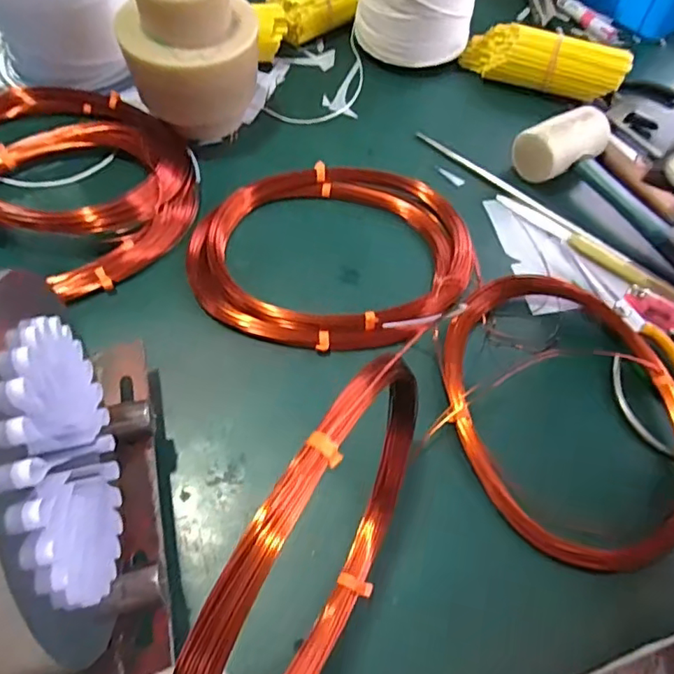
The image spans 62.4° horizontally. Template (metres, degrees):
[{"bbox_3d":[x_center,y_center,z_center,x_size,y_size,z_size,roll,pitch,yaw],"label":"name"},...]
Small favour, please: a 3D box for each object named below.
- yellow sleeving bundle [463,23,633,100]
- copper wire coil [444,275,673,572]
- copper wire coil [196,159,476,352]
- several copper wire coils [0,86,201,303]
[{"bbox_3d":[0.204,-0.272,0.554,0.153,0.054,0.041,23,59,9],"label":"yellow sleeving bundle"},{"bbox_3d":[0.156,0.046,0.380,0.156,0.020,0.207,-4,59,-7],"label":"copper wire coil"},{"bbox_3d":[0.000,-0.072,0.436,0.205,0.024,0.171,20,59,7],"label":"copper wire coil"},{"bbox_3d":[-0.224,-0.130,0.446,0.213,0.041,0.208,2,58,-3],"label":"several copper wire coils"}]

